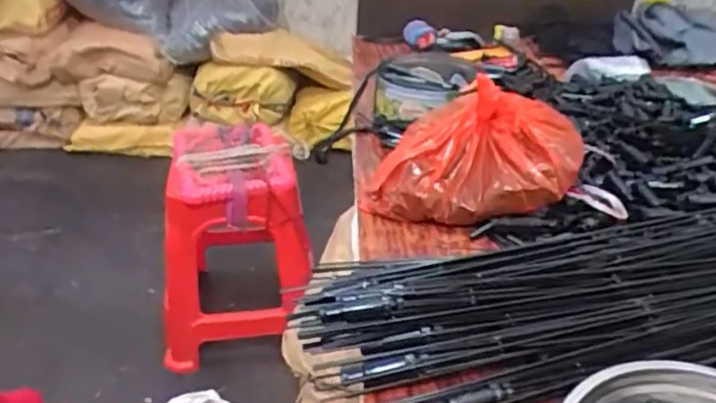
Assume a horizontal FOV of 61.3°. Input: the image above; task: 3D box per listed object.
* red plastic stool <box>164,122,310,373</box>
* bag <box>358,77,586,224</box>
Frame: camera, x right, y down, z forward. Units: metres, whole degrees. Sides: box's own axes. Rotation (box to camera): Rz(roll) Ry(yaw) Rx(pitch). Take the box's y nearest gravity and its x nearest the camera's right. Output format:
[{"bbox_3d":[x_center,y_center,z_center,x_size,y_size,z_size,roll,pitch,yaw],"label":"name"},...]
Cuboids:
[{"bbox_3d":[-0.316,0.098,1.549,0.359,0.469,0.380,-3,32,-7],"label":"red plastic stool"},{"bbox_3d":[0.156,-0.075,0.781,0.253,0.134,0.207,11,33,14],"label":"bag"}]

